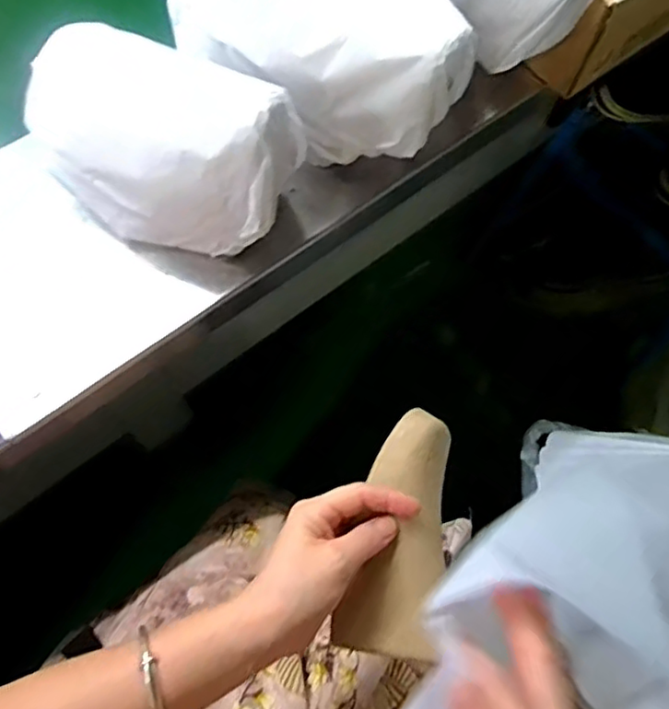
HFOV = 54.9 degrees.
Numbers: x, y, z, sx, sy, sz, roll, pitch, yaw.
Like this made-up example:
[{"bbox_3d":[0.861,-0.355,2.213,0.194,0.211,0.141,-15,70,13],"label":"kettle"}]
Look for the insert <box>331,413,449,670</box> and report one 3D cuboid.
[{"bbox_3d":[0.049,0.126,0.459,0.064,0.033,0.166,12,76,2],"label":"insert"}]

